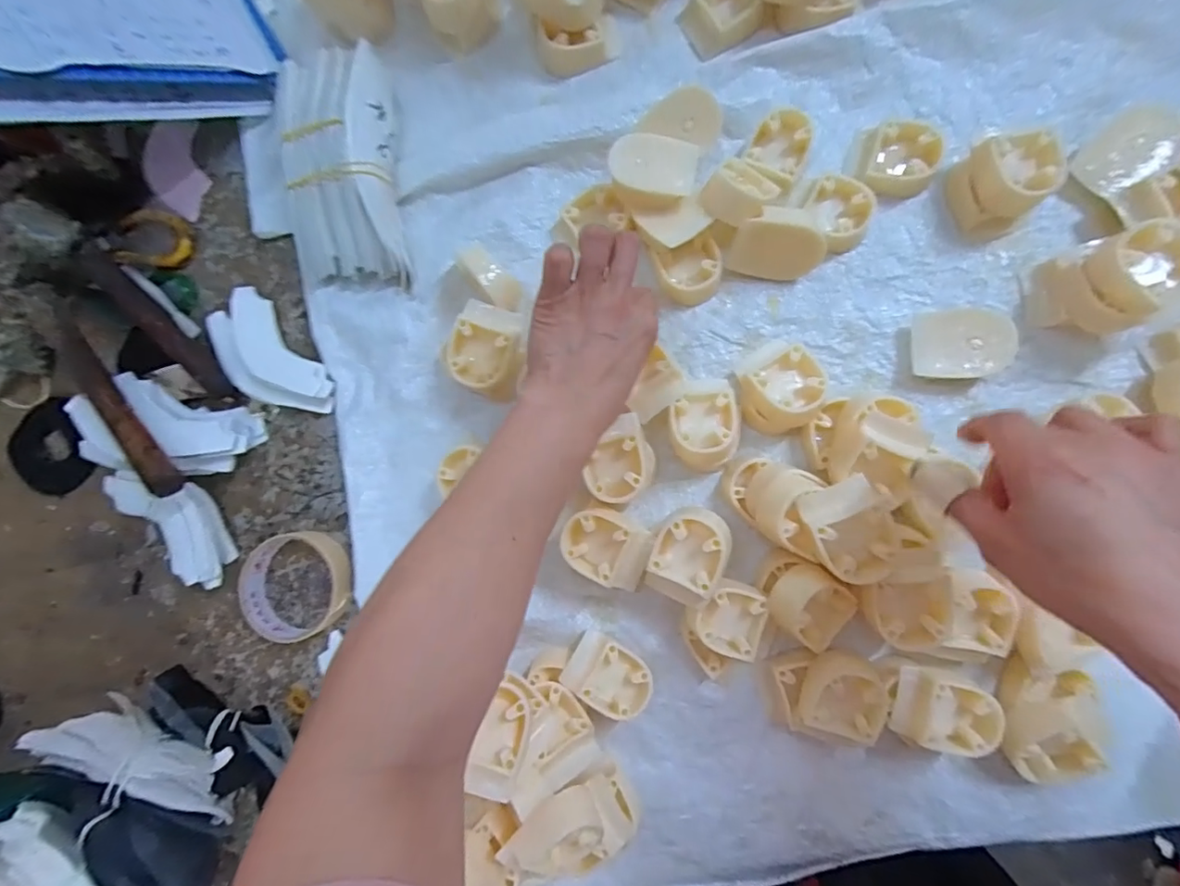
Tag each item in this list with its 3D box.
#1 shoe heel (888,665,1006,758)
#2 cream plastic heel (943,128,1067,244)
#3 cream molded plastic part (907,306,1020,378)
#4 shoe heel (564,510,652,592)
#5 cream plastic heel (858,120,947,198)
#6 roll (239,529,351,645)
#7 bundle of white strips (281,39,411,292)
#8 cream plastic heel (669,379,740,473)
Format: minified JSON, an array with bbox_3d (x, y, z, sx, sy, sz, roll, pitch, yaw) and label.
[{"bbox_3d":[0.238,0.180,0.351,0.061,0.035,0.045,13,89,8],"label":"shoe heel"},{"bbox_3d":[0.291,-0.186,0.365,0.059,0.041,0.058,0,87,7],"label":"cream plastic heel"},{"bbox_3d":[0.264,-0.070,0.371,0.063,0.023,0.049,-2,87,7],"label":"cream molded plastic part"},{"bbox_3d":[0.012,0.076,0.381,0.062,0.045,0.055,20,90,8],"label":"shoe heel"},{"bbox_3d":[0.230,-0.211,0.385,0.054,0.023,0.047,10,88,8],"label":"cream plastic heel"},{"bbox_3d":[-0.238,0.112,0.421,0.094,0.022,0.085,-33,84,4],"label":"roll"},{"bbox_3d":[-0.199,-0.225,0.416,0.090,0.044,0.204,-11,86,6],"label":"bundle of white strips"},{"bbox_3d":[0.083,-0.015,0.381,0.048,0.041,0.069,-7,86,7],"label":"cream plastic heel"}]

